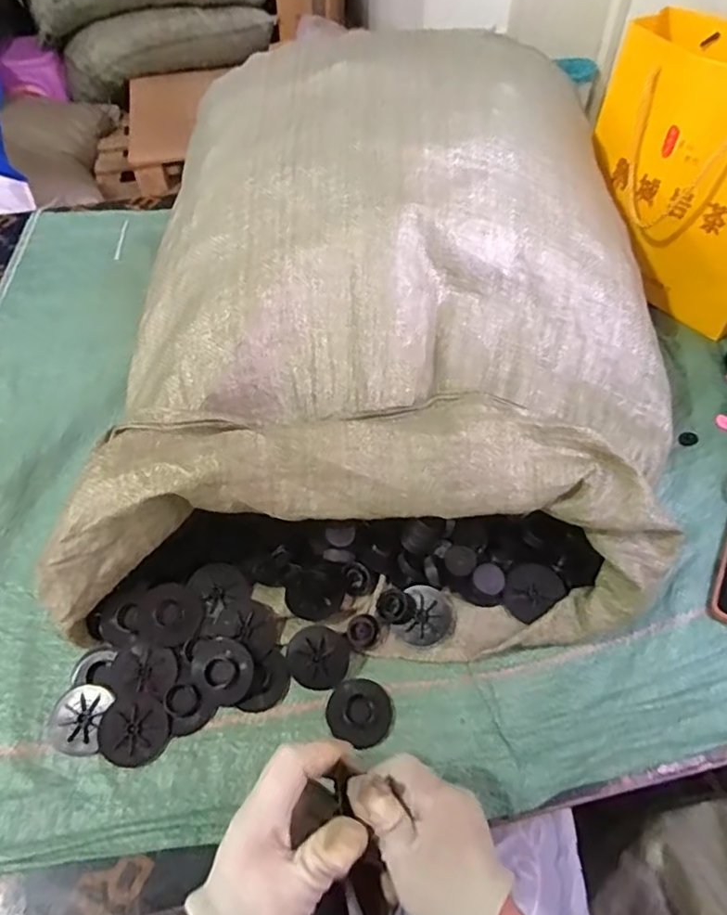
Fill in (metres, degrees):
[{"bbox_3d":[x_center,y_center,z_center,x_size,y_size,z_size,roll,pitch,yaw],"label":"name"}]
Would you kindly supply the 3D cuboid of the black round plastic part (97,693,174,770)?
[{"bbox_3d":[-0.178,0.211,0.466,0.050,0.011,0.050,3,64,-6],"label":"black round plastic part"}]

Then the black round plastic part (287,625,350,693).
[{"bbox_3d":[-0.037,0.164,0.489,0.052,0.014,0.047,22,75,0],"label":"black round plastic part"}]

